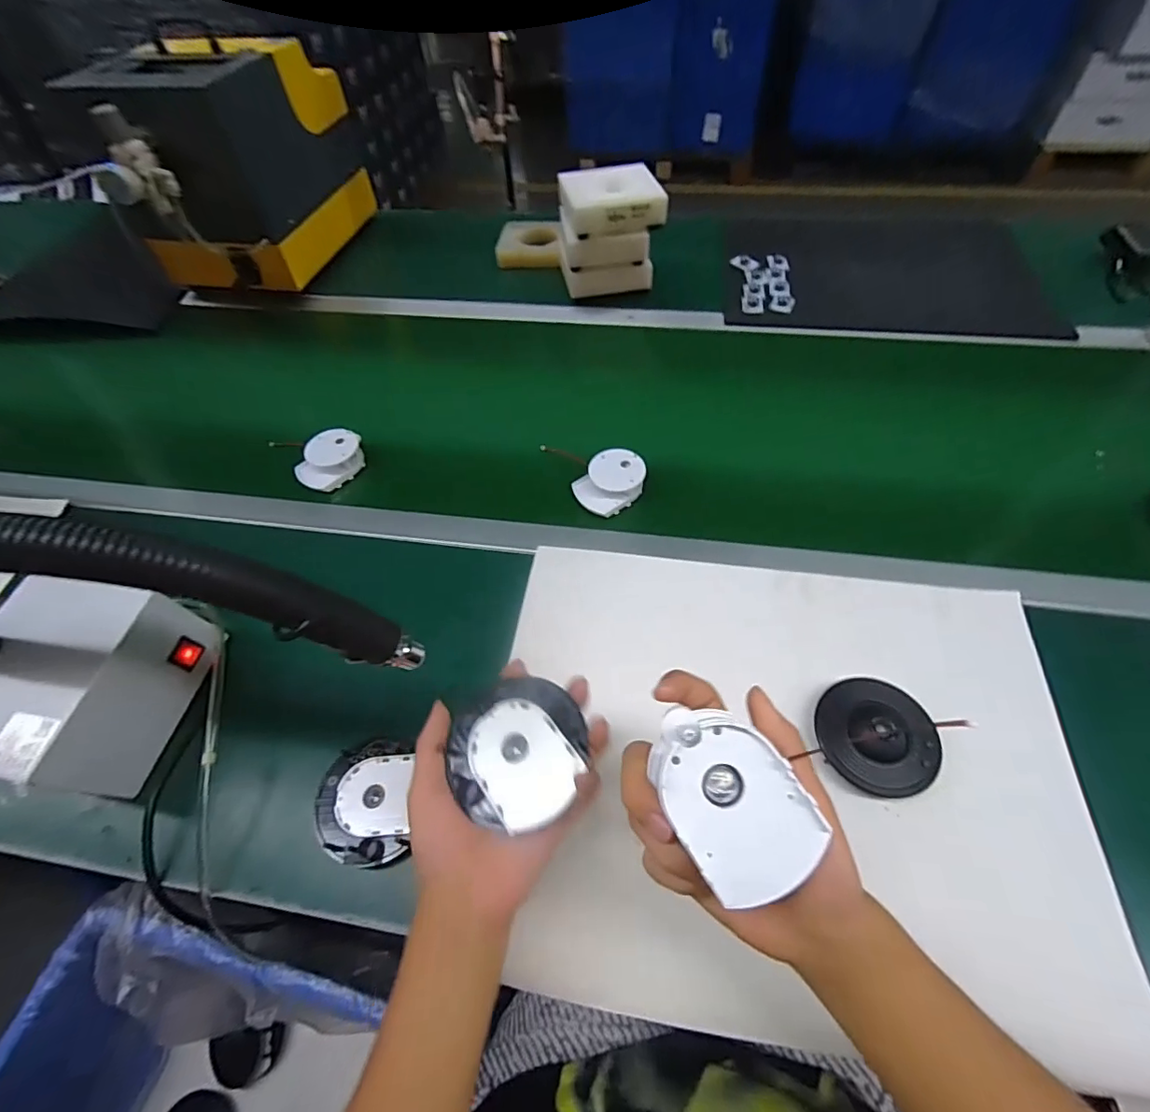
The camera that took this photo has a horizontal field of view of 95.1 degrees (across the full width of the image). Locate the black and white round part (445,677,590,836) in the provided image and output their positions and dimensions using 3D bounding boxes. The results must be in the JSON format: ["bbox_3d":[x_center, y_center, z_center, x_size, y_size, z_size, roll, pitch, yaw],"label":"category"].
[{"bbox_3d":[-0.039,0.127,0.348,0.085,0.020,0.092,-2,55,3],"label":"black and white round part"}]

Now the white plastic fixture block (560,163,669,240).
[{"bbox_3d":[0.056,-0.542,0.806,0.155,0.055,0.107,-3,55,2],"label":"white plastic fixture block"}]

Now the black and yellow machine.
[{"bbox_3d":[-0.550,-0.635,0.863,0.225,0.271,0.389,9,56,10],"label":"black and yellow machine"}]

